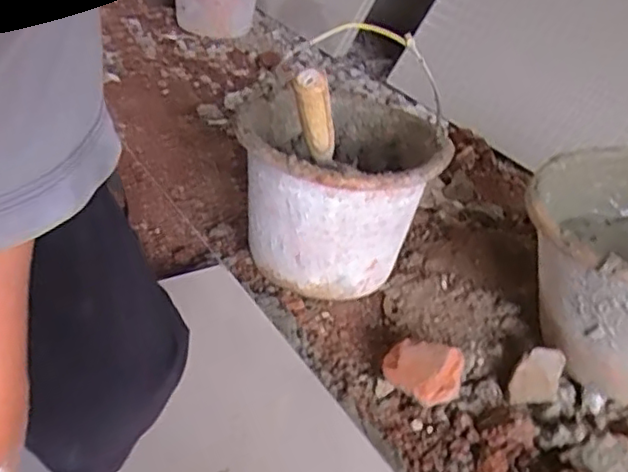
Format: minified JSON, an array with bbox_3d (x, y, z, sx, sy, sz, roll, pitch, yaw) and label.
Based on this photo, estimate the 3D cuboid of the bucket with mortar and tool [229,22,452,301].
[{"bbox_3d":[0.032,-0.089,0.782,0.235,0.250,0.284,7,32,-1],"label":"bucket with mortar and tool"}]

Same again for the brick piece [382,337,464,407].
[{"bbox_3d":[0.119,0.139,0.683,0.084,0.037,0.077,17,35,18],"label":"brick piece"}]

